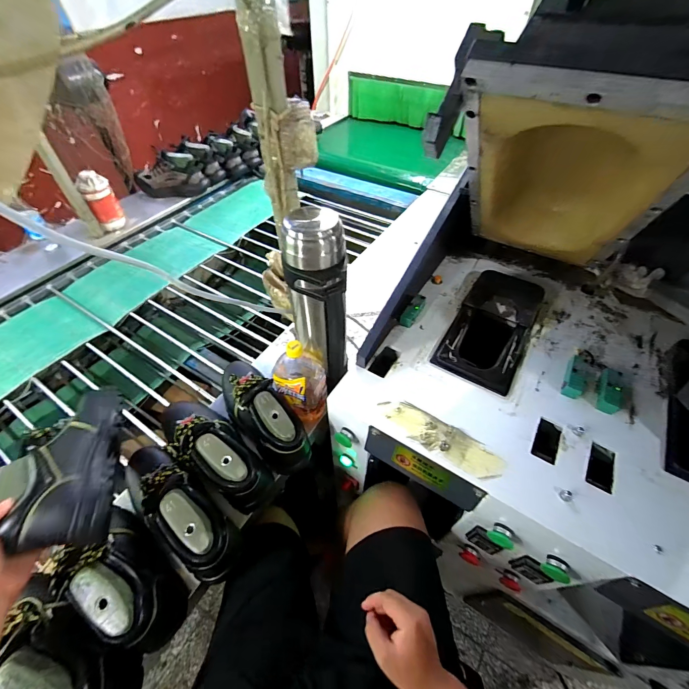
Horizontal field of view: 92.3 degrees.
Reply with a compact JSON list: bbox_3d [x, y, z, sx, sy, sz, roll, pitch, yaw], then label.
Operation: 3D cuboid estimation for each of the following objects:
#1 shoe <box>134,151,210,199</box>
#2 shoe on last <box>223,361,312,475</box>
[{"bbox_3d":[-0.715,-0.685,1.362,0.285,0.166,0.105,-15,53,-11],"label":"shoe"},{"bbox_3d":[-0.178,0.126,0.680,0.101,0.134,0.287,-36,60,-24],"label":"shoe on last"}]

